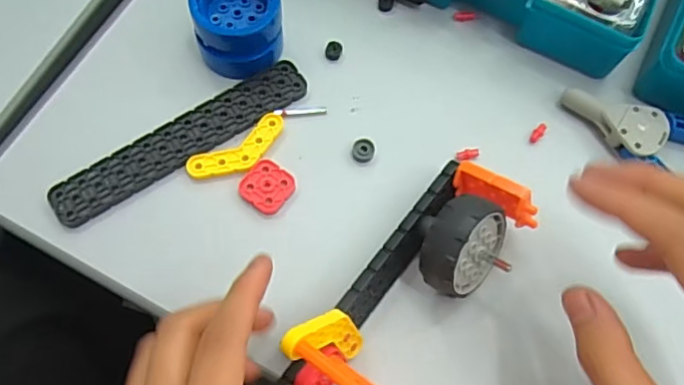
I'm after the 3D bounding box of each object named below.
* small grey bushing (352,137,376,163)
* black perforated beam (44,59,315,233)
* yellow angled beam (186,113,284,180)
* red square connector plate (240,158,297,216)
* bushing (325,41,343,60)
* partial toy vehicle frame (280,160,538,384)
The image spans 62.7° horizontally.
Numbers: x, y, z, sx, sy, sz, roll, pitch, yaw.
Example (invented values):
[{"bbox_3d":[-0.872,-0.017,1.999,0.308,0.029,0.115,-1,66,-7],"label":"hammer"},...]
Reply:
[{"bbox_3d":[0.012,-0.024,0.314,0.012,0.005,0.013,-4,71,-5],"label":"small grey bushing"},{"bbox_3d":[-0.087,-0.031,0.307,0.148,0.009,0.028,-31,75,-13],"label":"black perforated beam"},{"bbox_3d":[-0.056,-0.023,0.308,0.057,0.005,0.022,-33,75,-14],"label":"yellow angled beam"},{"bbox_3d":[-0.040,-0.004,0.304,0.026,0.006,0.027,35,72,9],"label":"red square connector plate"},{"bbox_3d":[-0.005,-0.085,0.336,0.009,0.005,0.011,19,70,4],"label":"bushing"},{"bbox_3d":[0.031,0.049,0.264,0.051,0.066,0.148,40,73,11],"label":"partial toy vehicle frame"}]

